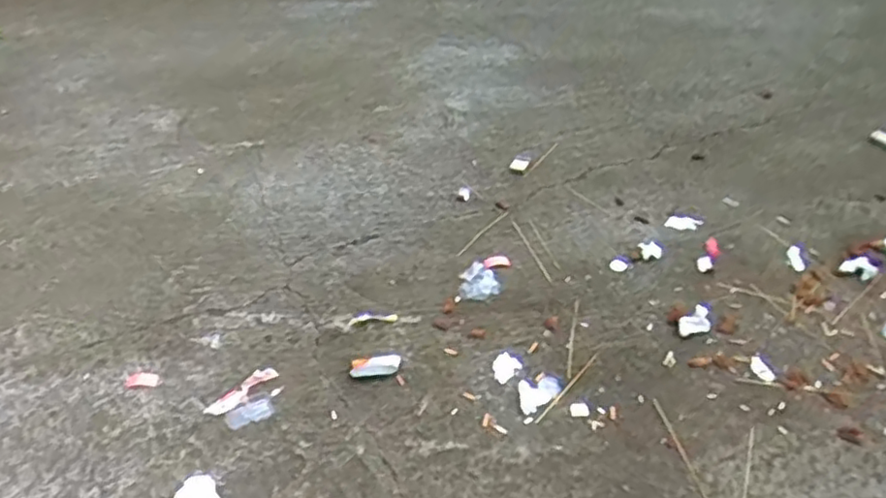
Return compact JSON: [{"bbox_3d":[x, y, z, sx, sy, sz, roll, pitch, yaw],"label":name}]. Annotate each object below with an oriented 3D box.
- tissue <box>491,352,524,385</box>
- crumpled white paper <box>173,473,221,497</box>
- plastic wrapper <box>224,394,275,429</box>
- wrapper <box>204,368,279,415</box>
[{"bbox_3d":[0.168,0.310,1.817,0.088,0.031,0.064,-32,46,-32],"label":"tissue"},{"bbox_3d":[-0.570,0.574,1.589,0.085,0.007,0.107,-32,46,-32],"label":"crumpled white paper"},{"bbox_3d":[-0.501,0.425,1.770,0.123,0.006,0.080,-28,43,-28],"label":"plastic wrapper"},{"bbox_3d":[-0.534,0.376,1.804,0.058,0.007,0.199,25,45,32],"label":"wrapper"}]

